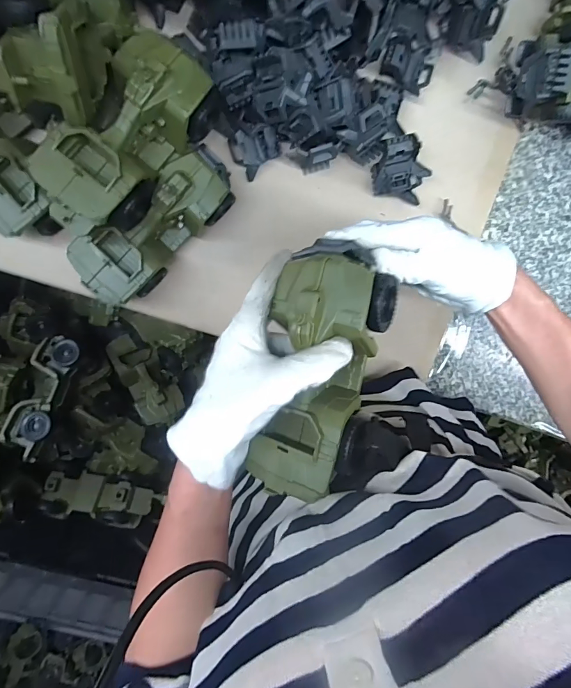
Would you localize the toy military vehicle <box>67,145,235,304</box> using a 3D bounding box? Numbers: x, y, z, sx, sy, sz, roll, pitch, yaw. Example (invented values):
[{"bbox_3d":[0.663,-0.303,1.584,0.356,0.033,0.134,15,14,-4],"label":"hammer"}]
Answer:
[{"bbox_3d":[-0.136,-0.120,0.438,0.189,0.083,0.080,-35,99,3],"label":"toy military vehicle"}]

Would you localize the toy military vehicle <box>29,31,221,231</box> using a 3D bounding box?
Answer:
[{"bbox_3d":[-0.145,-0.188,0.365,0.083,0.065,0.176,37,96,-8],"label":"toy military vehicle"}]

